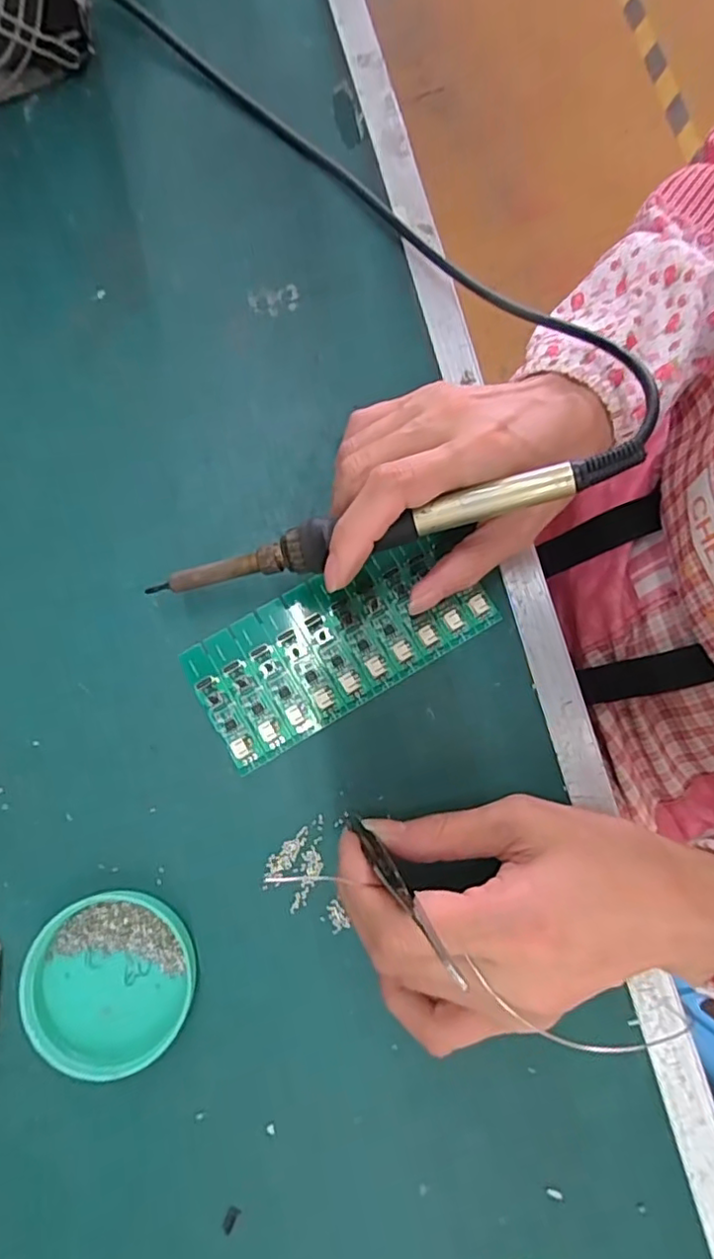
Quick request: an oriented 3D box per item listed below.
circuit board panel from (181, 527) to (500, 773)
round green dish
[{"bbox_3d":[-0.007,0.004,0.284,0.137,0.006,0.062,-29,81,-6],"label":"circuit board panel"},{"bbox_3d":[-0.102,0.144,0.251,0.067,0.011,0.065,0,78,-1],"label":"round green dish"}]

